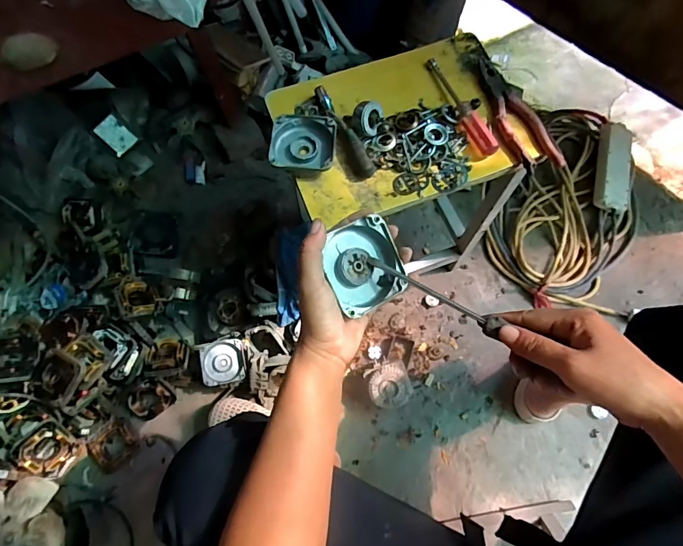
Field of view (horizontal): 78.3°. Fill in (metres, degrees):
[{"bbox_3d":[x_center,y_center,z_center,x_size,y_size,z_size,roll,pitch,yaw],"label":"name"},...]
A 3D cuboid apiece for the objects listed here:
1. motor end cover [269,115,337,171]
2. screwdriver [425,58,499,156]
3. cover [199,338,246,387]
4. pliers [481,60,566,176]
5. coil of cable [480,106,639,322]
[{"bbox_3d":[-0.050,-0.167,0.551,0.083,0.025,0.081,3,68,4],"label":"motor end cover"},{"bbox_3d":[0.162,-0.234,0.575,0.031,0.020,0.178,-26,69,-8],"label":"screwdriver"},{"bbox_3d":[-0.239,0.180,0.843,0.083,0.020,0.086,-10,68,-1],"label":"cover"},{"bbox_3d":[0.230,-0.212,0.567,0.055,0.018,0.184,-22,68,-7],"label":"pliers"},{"bbox_3d":[0.550,-0.185,1.001,0.323,0.079,0.546,20,69,9],"label":"coil of cable"}]

